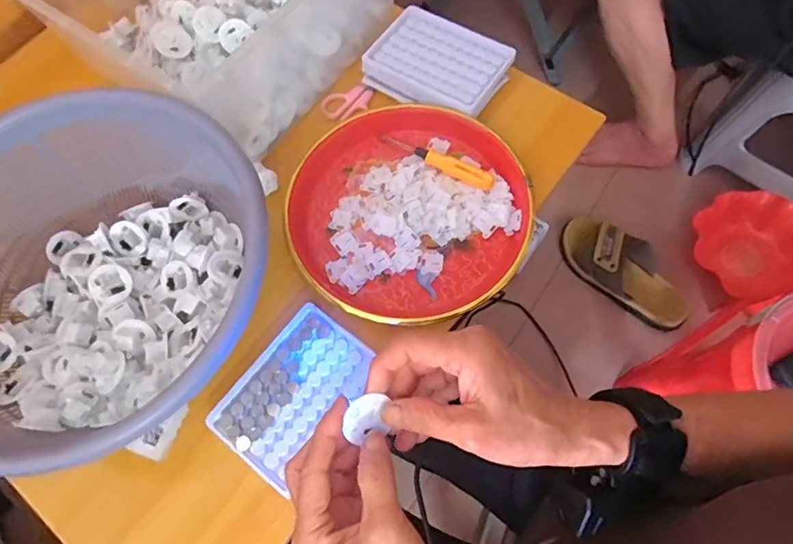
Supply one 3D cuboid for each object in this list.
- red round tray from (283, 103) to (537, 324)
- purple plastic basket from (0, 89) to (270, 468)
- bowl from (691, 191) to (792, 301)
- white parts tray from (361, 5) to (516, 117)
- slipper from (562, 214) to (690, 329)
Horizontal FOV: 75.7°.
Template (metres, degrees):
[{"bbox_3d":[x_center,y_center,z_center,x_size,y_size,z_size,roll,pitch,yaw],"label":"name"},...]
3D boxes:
[{"bbox_3d":[0.010,-0.060,0.476,0.219,0.030,0.213,-1,69,2],"label":"red round tray"},{"bbox_3d":[-0.235,0.005,0.410,0.273,0.113,0.264,-1,69,2],"label":"purple plastic basket"},{"bbox_3d":[0.707,-0.052,1.009,0.198,0.065,0.217,-26,84,13],"label":"bowl"},{"bbox_3d":[0.043,-0.218,0.531,0.131,0.019,0.101,29,73,13],"label":"white parts tray"},{"bbox_3d":[0.432,-0.002,0.967,0.126,0.063,0.268,-38,72,-11],"label":"slipper"}]

